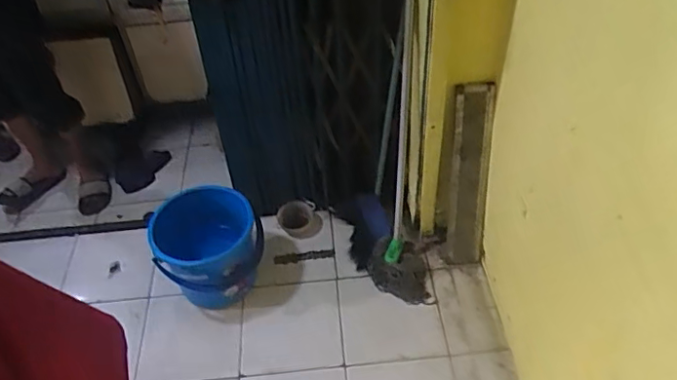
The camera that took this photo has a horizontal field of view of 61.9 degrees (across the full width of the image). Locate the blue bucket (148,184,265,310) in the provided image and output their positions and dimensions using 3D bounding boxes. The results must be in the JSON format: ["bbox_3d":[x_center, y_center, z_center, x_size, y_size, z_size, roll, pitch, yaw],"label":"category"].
[{"bbox_3d":[-0.373,0.160,1.639,0.294,0.279,0.279,-2,46,3],"label":"blue bucket"}]

